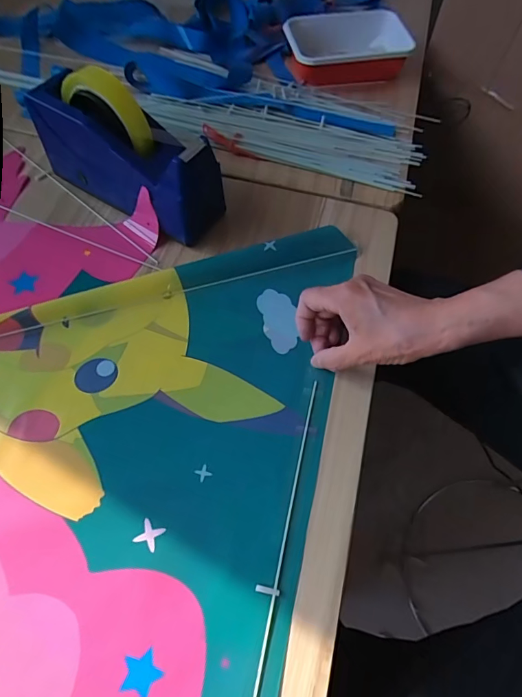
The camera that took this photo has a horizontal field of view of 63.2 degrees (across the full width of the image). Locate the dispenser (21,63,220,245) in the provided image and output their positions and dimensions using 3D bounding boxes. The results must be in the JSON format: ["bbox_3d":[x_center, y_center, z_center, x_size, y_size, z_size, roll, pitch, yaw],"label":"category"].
[{"bbox_3d":[-0.133,-0.200,0.436,0.203,0.116,0.070,28,65,13],"label":"dispenser"}]

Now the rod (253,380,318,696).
[{"bbox_3d":[0.008,0.184,0.302,0.006,0.006,0.353,12,62,5],"label":"rod"}]

